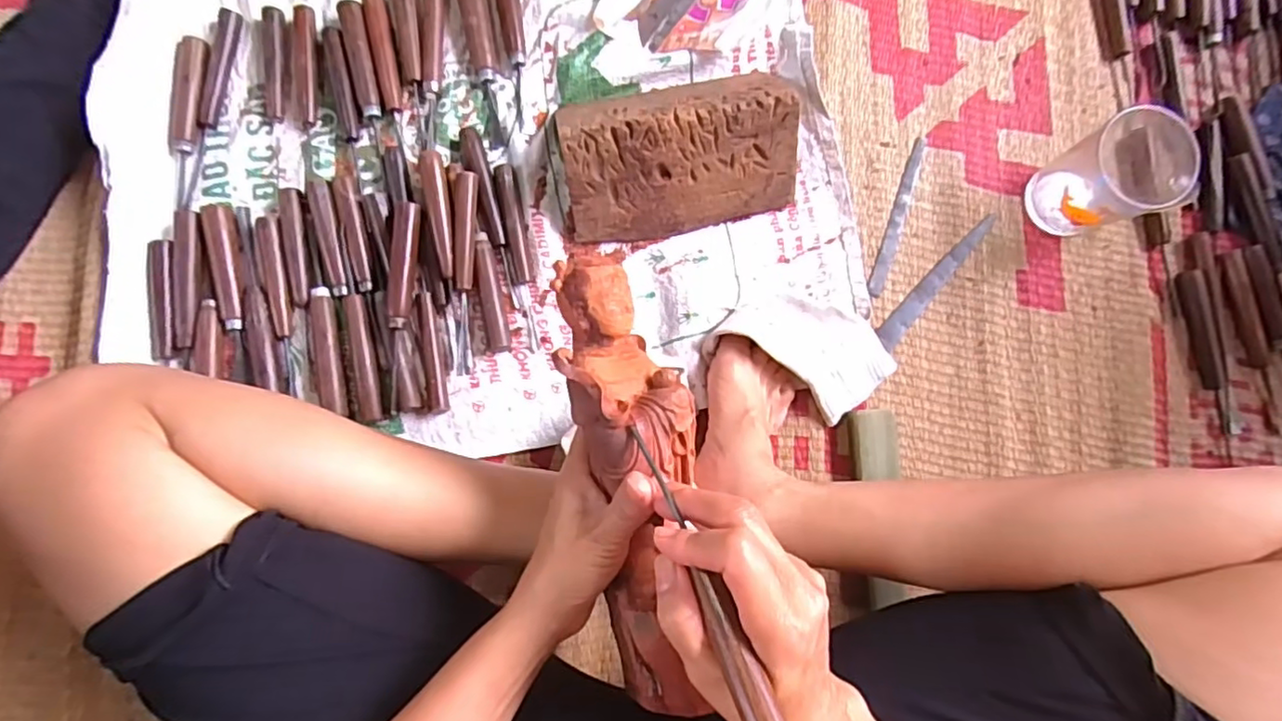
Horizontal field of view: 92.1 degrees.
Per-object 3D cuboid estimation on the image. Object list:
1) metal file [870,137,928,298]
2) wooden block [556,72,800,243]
[{"bbox_3d":[0.249,-0.139,0.599,0.014,0.006,0.162,18,84,-1],"label":"metal file"},{"bbox_3d":[0.033,-0.192,0.552,0.203,0.068,0.136,-9,85,-4],"label":"wooden block"}]

